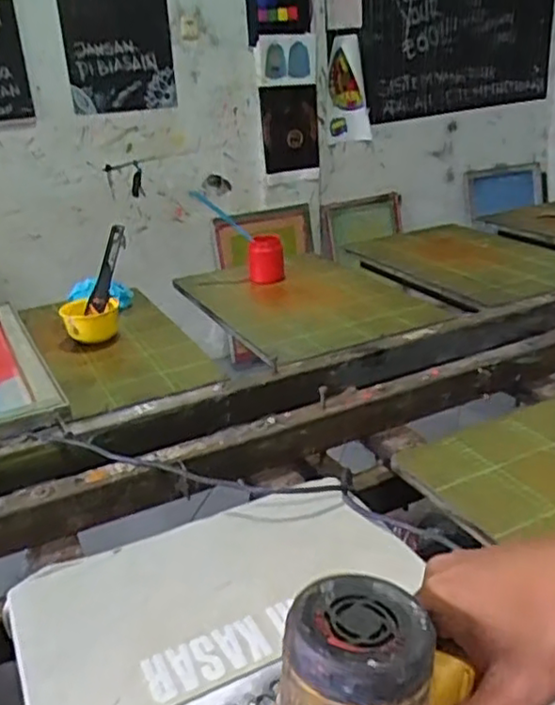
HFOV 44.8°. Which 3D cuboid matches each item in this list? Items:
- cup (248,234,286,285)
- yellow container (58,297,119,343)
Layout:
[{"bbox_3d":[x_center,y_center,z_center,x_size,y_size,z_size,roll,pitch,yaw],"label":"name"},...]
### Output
[{"bbox_3d":[-0.026,-0.214,1.542,0.081,0.109,0.074,-5,22,-3],"label":"cup"},{"bbox_3d":[-0.365,-0.060,1.321,0.112,0.066,0.111,-9,23,-12],"label":"yellow container"}]

